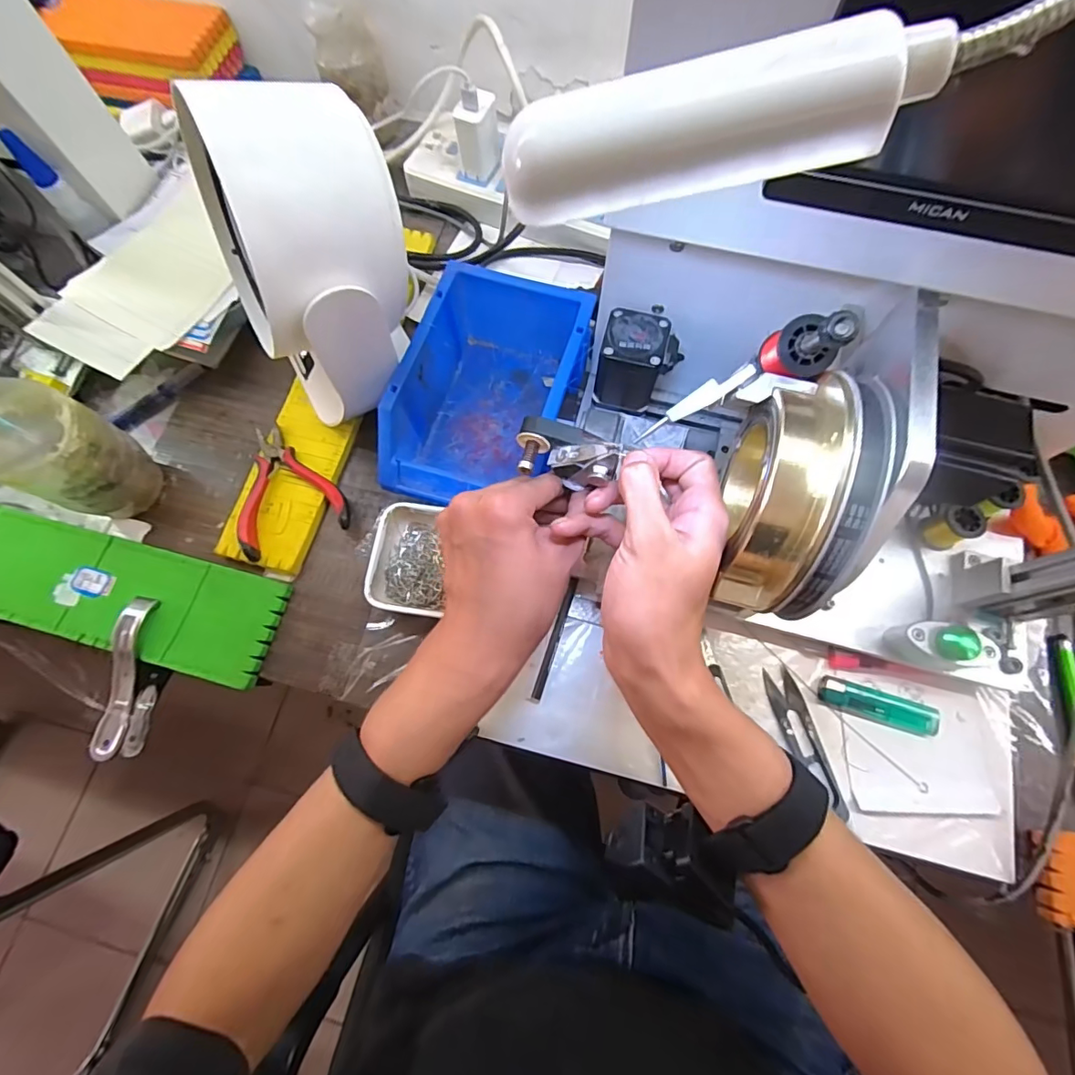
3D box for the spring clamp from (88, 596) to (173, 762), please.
[{"bbox_3d":[-0.309,0.109,0.388,0.020,0.048,0.124,9,95,3],"label":"spring clamp"}]

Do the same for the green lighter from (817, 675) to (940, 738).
[{"bbox_3d":[0.244,0.120,0.365,0.080,0.009,0.023,18,73,6],"label":"green lighter"}]

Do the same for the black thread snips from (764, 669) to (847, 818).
[{"bbox_3d":[0.188,0.142,0.359,0.023,0.011,0.098,-13,72,-3],"label":"black thread snips"}]

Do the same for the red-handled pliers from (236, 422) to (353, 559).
[{"bbox_3d":[-0.205,-0.045,0.415,0.082,0.016,0.107,-21,73,-6],"label":"red-handled pliers"}]

